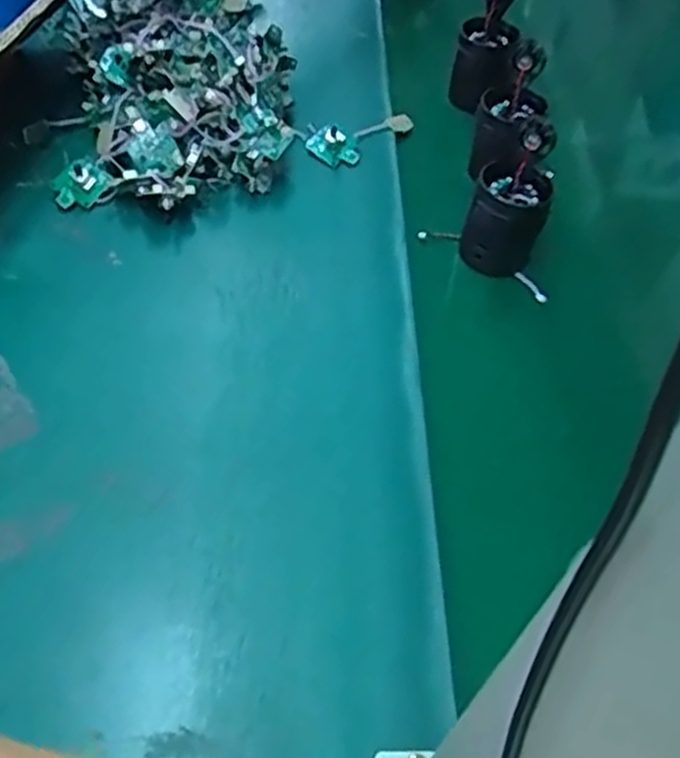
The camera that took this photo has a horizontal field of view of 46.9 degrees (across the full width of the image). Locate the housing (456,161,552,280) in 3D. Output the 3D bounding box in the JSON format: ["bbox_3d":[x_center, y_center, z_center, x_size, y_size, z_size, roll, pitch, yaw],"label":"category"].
[{"bbox_3d":[0.120,-0.117,0.579,0.057,0.062,0.050,18,53,10],"label":"housing"}]

